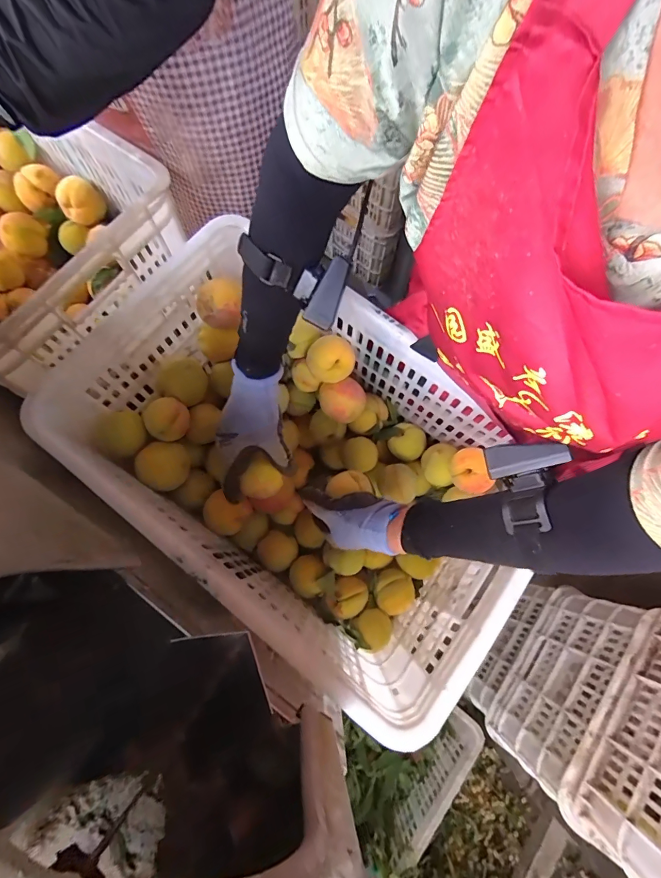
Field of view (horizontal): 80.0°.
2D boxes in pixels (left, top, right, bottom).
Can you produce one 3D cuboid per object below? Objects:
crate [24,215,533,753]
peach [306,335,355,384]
[{"bbox_3d":[-0.033,0.030,0.526,0.511,0.237,0.337,37,77,10],"label":"crate"},{"bbox_3d":[0.000,-0.111,0.534,0.054,0.054,0.062,-34,77,-10],"label":"peach"}]

